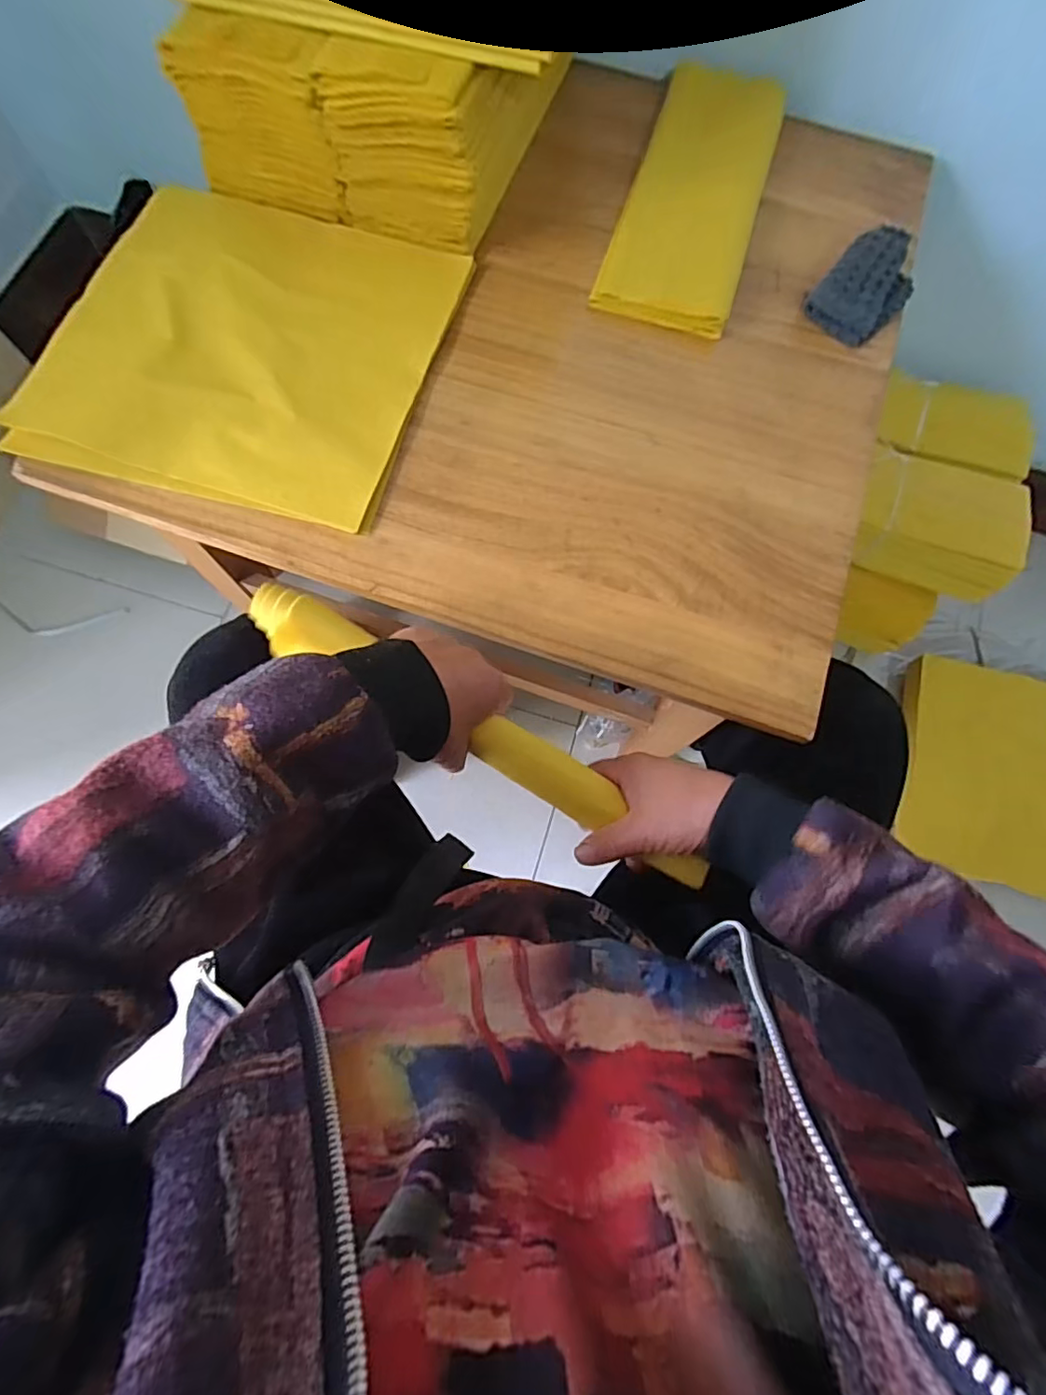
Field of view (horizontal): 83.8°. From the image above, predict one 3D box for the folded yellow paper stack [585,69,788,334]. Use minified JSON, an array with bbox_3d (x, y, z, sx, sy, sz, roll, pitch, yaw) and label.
[{"bbox_3d":[0.168,-0.486,0.564,0.123,0.032,0.299,18,75,3],"label":"folded yellow paper stack"}]

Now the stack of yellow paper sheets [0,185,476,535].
[{"bbox_3d":[-0.237,-0.309,0.512,0.313,0.013,0.305,15,75,2],"label":"stack of yellow paper sheets"}]

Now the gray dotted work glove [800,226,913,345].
[{"bbox_3d":[0.316,-0.379,0.537,0.071,0.036,0.107,42,77,9],"label":"gray dotted work glove"}]

